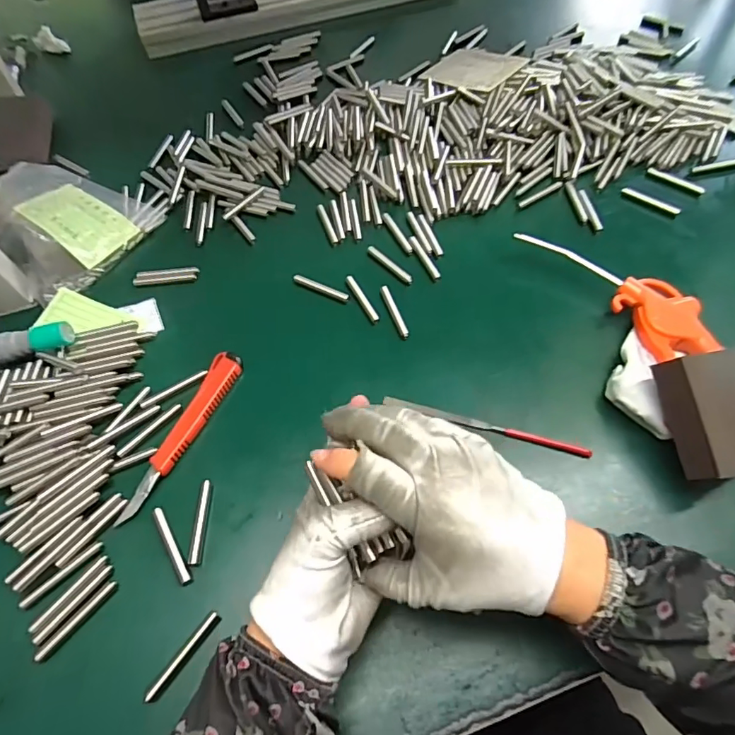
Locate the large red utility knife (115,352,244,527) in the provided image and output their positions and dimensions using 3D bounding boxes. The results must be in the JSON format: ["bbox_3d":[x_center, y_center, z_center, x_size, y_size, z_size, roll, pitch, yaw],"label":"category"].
[{"bbox_3d":[-0.144,0.049,0.381,0.023,0.008,0.148,19,61,14],"label":"large red utility knife"}]

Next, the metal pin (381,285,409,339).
[{"bbox_3d":[0.024,-0.049,0.435,0.008,0.007,0.057,-18,59,-8],"label":"metal pin"}]

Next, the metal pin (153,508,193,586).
[{"bbox_3d":[-0.137,0.123,0.339,0.008,0.004,0.059,-29,61,-14],"label":"metal pin"}]

